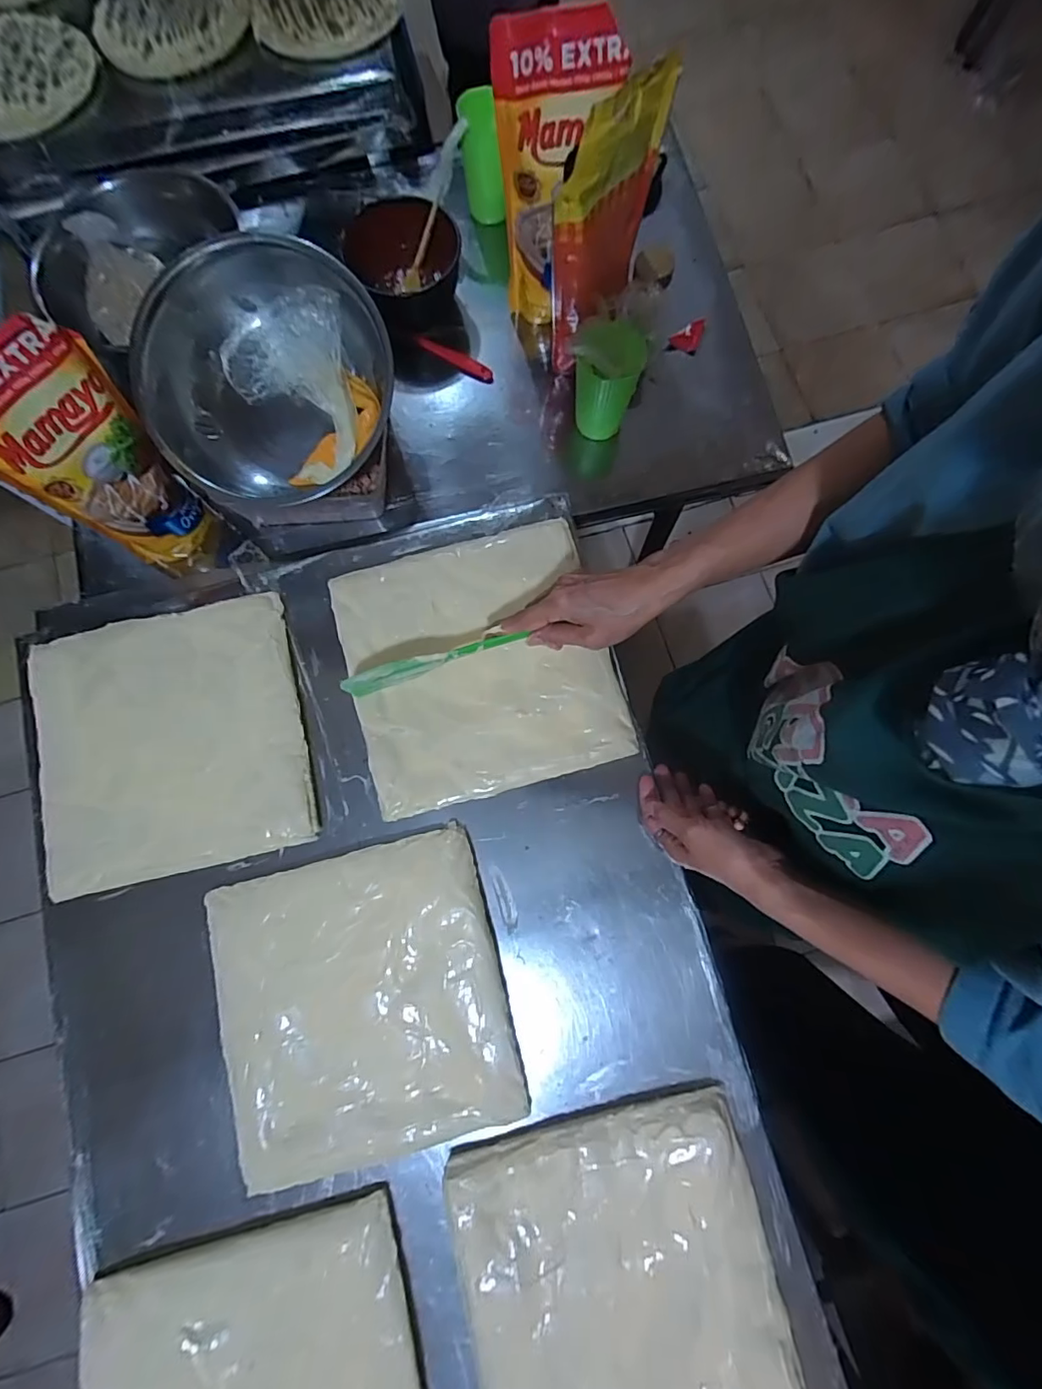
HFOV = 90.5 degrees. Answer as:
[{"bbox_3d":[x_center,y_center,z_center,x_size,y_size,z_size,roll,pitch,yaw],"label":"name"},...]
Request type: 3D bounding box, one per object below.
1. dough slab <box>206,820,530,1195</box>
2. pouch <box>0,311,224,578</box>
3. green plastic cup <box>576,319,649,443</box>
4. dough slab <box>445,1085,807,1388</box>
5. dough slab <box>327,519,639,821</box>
[{"bbox_3d":[-0.142,0.271,0.458,0.247,0.014,0.249,-15,79,-4],"label":"dough slab"},{"bbox_3d":[-0.410,-0.220,0.530,0.048,0.271,0.131,39,83,7],"label":"pouch"},{"bbox_3d":[0.097,-0.358,0.602,0.069,0.130,0.070,0,80,1],"label":"green plastic cup"},{"bbox_3d":[0.082,0.479,0.408,0.238,0.021,0.245,-14,79,-4],"label":"dough slab"},{"bbox_3d":[-0.043,-0.032,0.509,0.246,0.028,0.250,-16,79,-4],"label":"dough slab"}]

